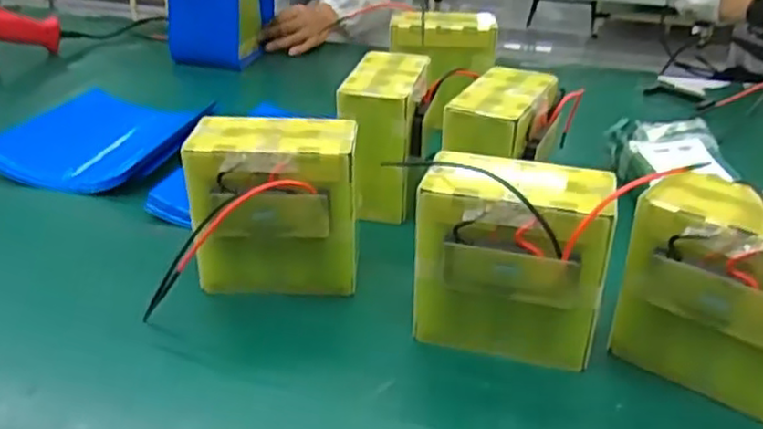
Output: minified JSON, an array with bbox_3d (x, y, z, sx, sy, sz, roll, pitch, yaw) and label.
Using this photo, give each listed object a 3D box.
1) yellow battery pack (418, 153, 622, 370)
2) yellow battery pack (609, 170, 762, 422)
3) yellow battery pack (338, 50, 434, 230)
[{"bbox_3d":[0.100,0.039,0.554,0.145,0.151,0.092,9,30,13],"label":"yellow battery pack"},{"bbox_3d":[0.255,0.062,0.509,0.147,0.158,0.093,20,35,30],"label":"yellow battery pack"},{"bbox_3d":[0.007,-0.091,0.765,0.084,0.133,0.152,6,30,8],"label":"yellow battery pack"}]

